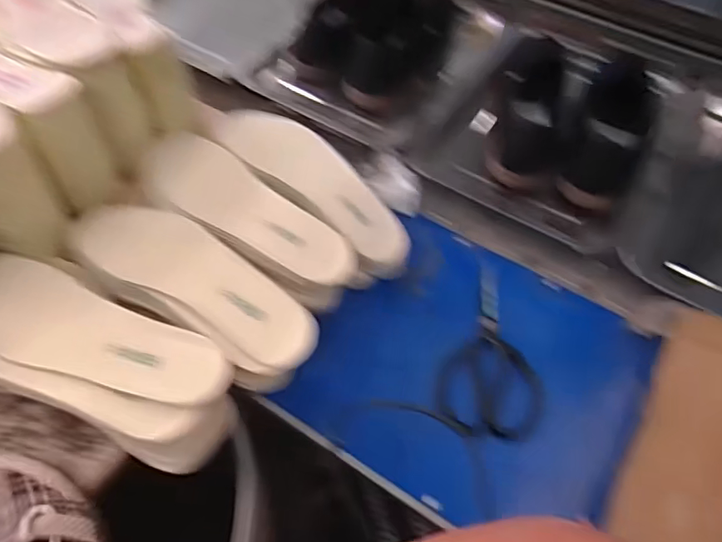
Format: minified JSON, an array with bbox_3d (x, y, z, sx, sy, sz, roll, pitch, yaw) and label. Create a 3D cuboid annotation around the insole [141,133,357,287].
[{"bbox_3d":[-0.115,-0.067,0.551,0.249,0.027,0.083,26,59,14],"label":"insole"}]

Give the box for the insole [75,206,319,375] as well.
[{"bbox_3d":[-0.152,0.006,0.499,0.250,0.024,0.079,28,59,15],"label":"insole"}]

